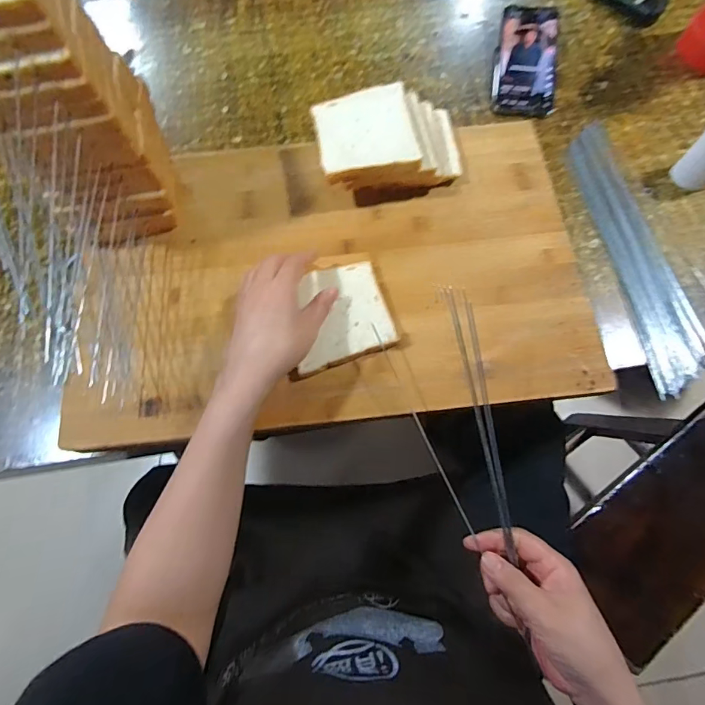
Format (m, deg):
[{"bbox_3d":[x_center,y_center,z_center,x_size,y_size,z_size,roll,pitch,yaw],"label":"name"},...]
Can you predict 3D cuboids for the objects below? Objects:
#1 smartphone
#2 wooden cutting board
[{"bbox_3d":[0.231,-0.391,0.587,0.079,0.013,0.167,6,81,7],"label":"smartphone"},{"bbox_3d":[-0.018,-0.093,0.486,0.534,0.033,0.338,-7,76,-3],"label":"wooden cutting board"}]

